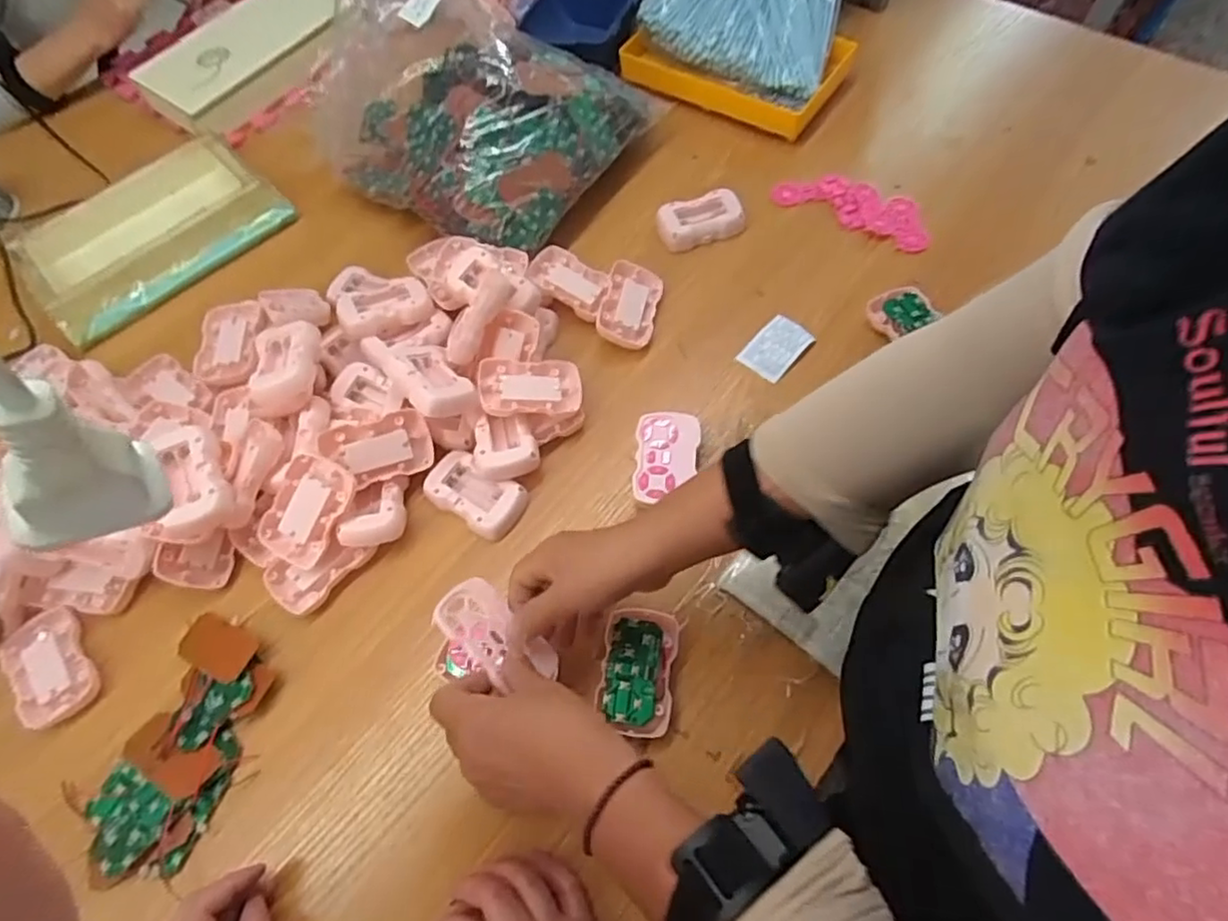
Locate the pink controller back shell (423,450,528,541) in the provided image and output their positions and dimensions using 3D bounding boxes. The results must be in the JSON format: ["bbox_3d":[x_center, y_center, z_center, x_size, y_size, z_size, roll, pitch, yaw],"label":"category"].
[{"bbox_3d":[-0.123,0.029,0.575,0.088,0.016,0.052,30,69,17],"label":"pink controller back shell"}]

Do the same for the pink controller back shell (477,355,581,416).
[{"bbox_3d":[-0.076,-0.067,0.592,0.094,0.011,0.057,1,63,-18],"label":"pink controller back shell"}]

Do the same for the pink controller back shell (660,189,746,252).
[{"bbox_3d":[0.092,-0.265,0.712,0.087,0.031,0.054,-14,64,-4],"label":"pink controller back shell"}]

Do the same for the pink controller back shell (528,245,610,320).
[{"bbox_3d":[-0.046,-0.186,0.673,0.085,0.021,0.057,28,65,5],"label":"pink controller back shell"}]

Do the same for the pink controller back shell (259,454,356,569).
[{"bbox_3d":[-0.257,0.042,0.543,0.055,0.014,0.094,28,100,-4],"label":"pink controller back shell"}]

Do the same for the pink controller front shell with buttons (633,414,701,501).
[{"bbox_3d":[0.047,0.000,0.578,0.054,0.026,0.086,3,64,5],"label":"pink controller front shell with buttons"}]

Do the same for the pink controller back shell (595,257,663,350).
[{"bbox_3d":[0.016,-0.158,0.661,0.057,0.019,0.095,21,62,-13],"label":"pink controller back shell"}]

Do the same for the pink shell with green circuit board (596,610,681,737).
[{"bbox_3d":[0.019,0.161,0.500,0.054,0.019,0.090,5,64,6],"label":"pink shell with green circuit board"}]

